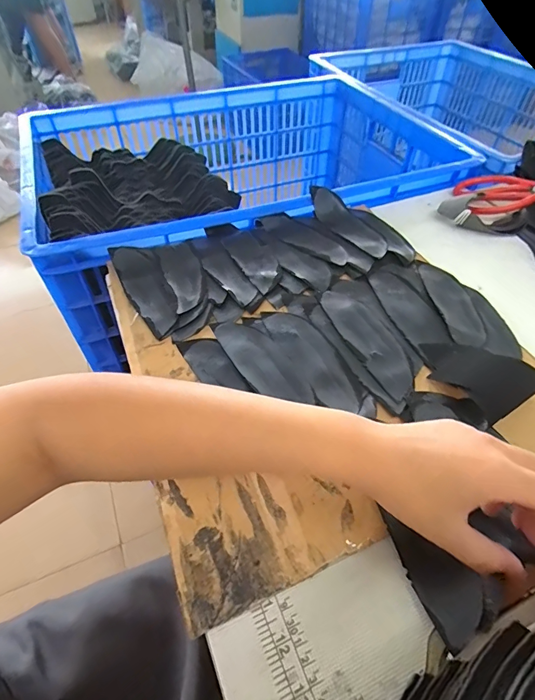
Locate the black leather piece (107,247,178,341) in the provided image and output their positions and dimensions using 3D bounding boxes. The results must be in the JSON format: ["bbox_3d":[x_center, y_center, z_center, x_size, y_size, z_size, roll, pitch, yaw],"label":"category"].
[{"bbox_3d":[-0.134,-0.071,0.440,0.047,0.009,0.150,-21,52,-17],"label":"black leather piece"}]

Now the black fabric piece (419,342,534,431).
[{"bbox_3d":[0.182,0.017,0.352,0.063,0.026,0.091,-26,54,-21],"label":"black fabric piece"}]

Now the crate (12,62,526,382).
[{"bbox_3d":[-0.048,-0.295,0.738,0.685,0.211,0.482,-20,52,-17],"label":"crate"}]

